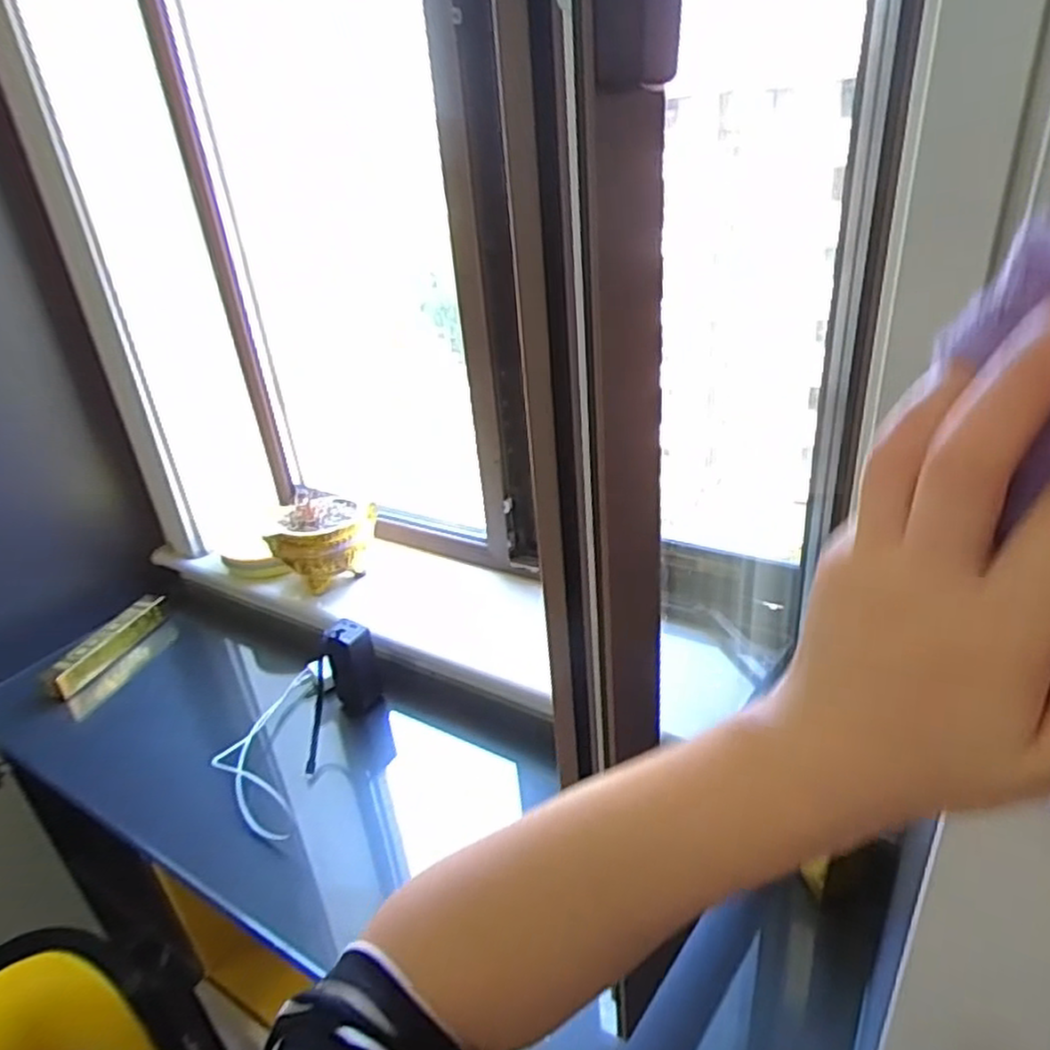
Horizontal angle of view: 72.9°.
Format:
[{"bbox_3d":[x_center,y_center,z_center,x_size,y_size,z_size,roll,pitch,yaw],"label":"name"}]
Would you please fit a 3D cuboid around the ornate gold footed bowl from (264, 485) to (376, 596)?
[{"bbox_3d":[-0.317,0.027,1.149,0.161,0.122,0.151,-10,28,-9],"label":"ornate gold footed bowl"}]

